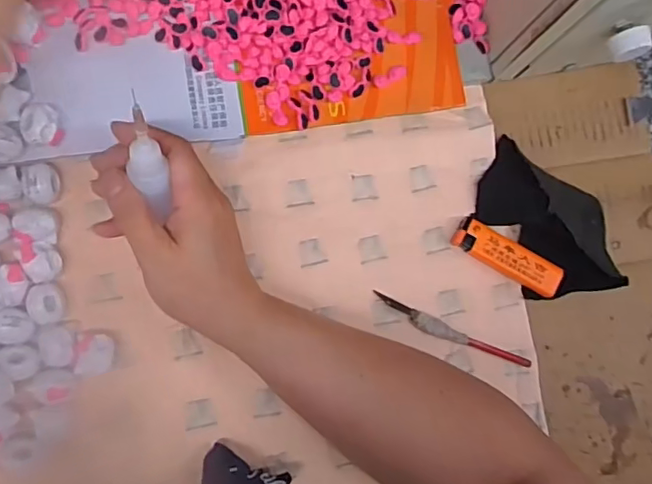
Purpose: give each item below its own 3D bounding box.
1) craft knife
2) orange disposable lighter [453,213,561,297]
[{"bbox_3d":[0.088,0.065,0.396,0.118,0.010,0.012,24,83,-4],"label":"craft knife"},{"bbox_3d":[0.130,0.008,0.405,0.079,0.014,0.028,31,82,-4],"label":"orange disposable lighter"}]

